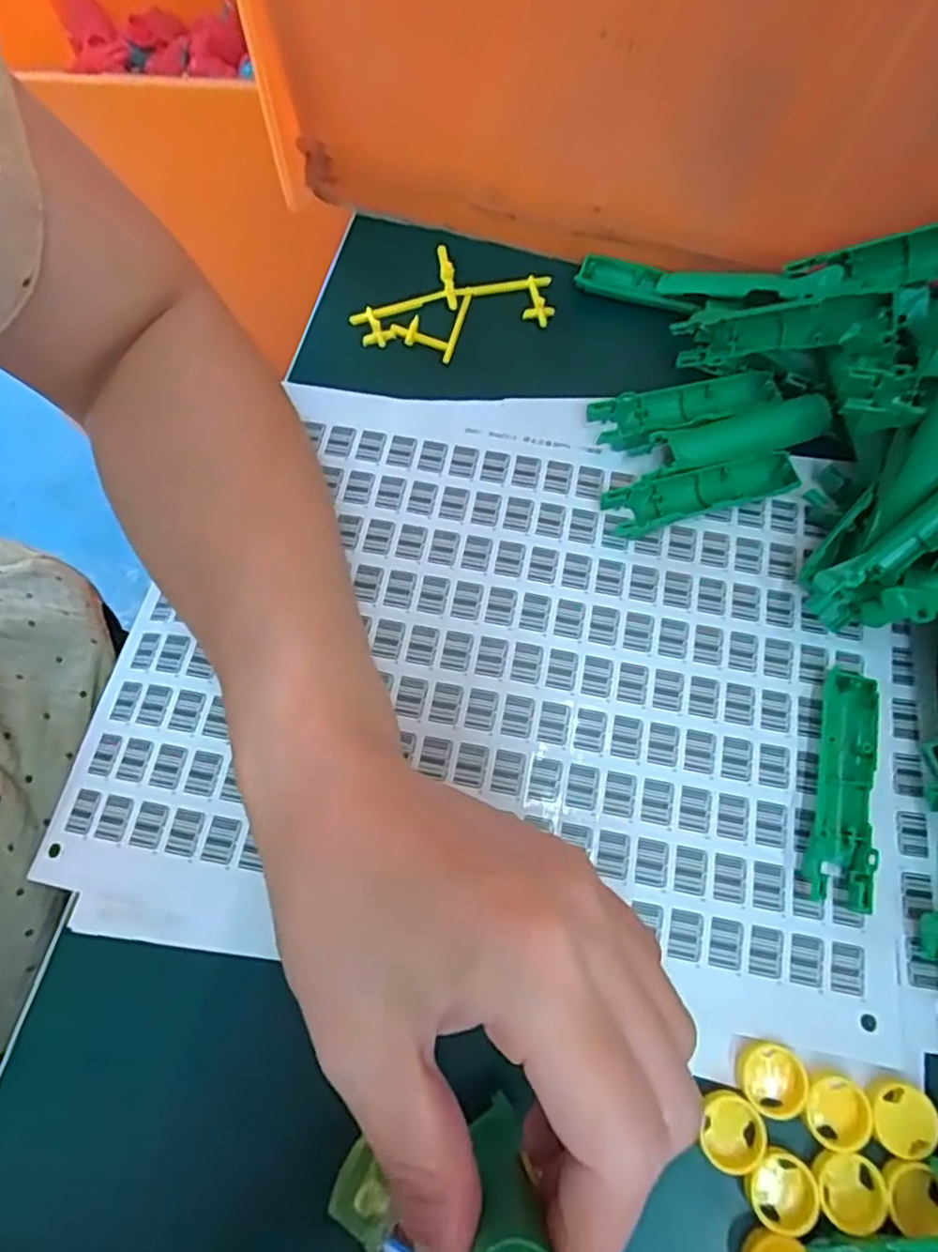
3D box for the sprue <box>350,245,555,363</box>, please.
[{"bbox_3d":[-0.007,-0.143,0.298,0.084,0.009,0.059,11,71,6],"label":"sprue"}]

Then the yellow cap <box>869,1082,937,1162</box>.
[{"bbox_3d":[0.129,0.146,0.199,0.018,0.004,0.018,-1,70,2],"label":"yellow cap"}]

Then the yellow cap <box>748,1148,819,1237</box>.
[{"bbox_3d":[0.091,0.163,0.194,0.019,0.004,0.019,4,71,3],"label":"yellow cap"}]

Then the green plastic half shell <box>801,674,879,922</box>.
[{"bbox_3d":[0.129,0.054,0.230,0.017,0.010,0.079,15,71,7],"label":"green plastic half shell"}]

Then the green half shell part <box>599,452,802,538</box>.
[{"bbox_3d":[0.091,-0.054,0.265,0.077,0.011,0.019,-16,71,-4],"label":"green half shell part"}]

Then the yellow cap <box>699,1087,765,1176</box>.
[{"bbox_3d":[0.079,0.151,0.201,0.018,0.005,0.020,8,71,5],"label":"yellow cap"}]

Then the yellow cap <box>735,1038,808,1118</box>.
[{"bbox_3d":[0.092,0.137,0.204,0.021,0.004,0.019,32,74,12],"label":"yellow cap"}]

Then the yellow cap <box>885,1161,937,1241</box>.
[{"bbox_3d":[0.131,0.166,0.195,0.020,0.007,0.018,12,71,6],"label":"yellow cap"}]

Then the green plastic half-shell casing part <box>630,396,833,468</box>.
[{"bbox_3d":[0.105,-0.077,0.269,0.074,0.010,0.019,-13,71,-3],"label":"green plastic half-shell casing part"}]

